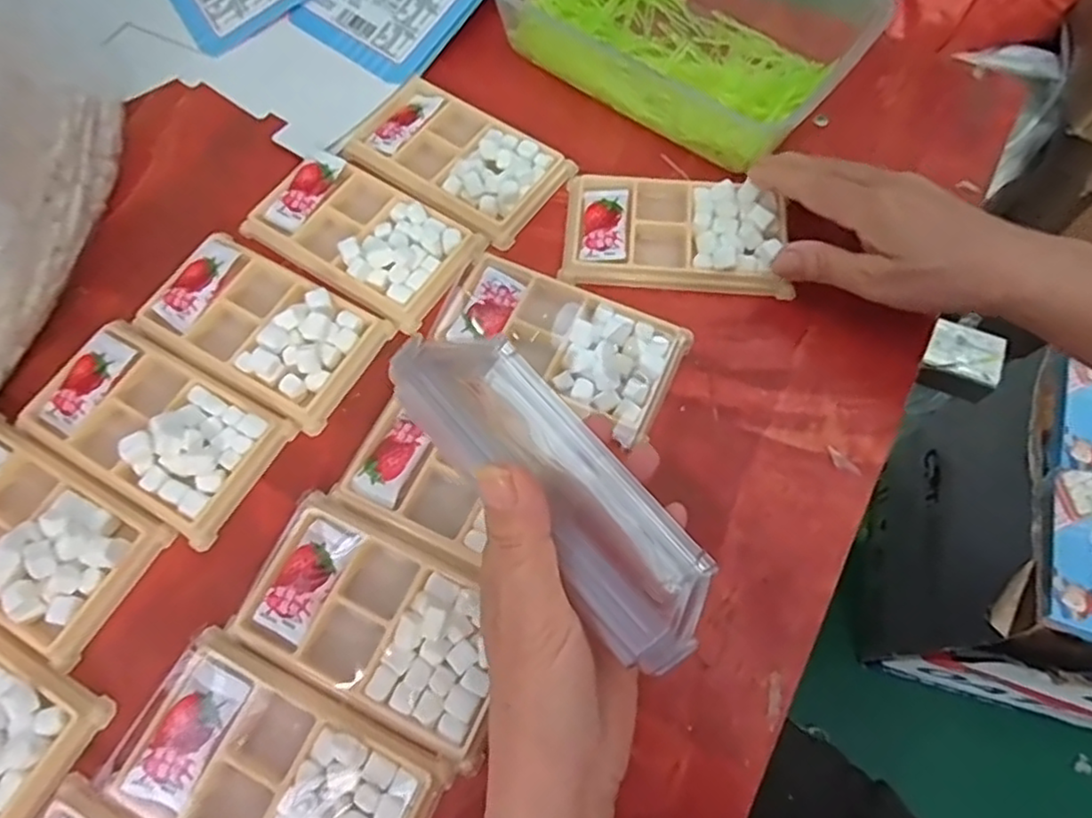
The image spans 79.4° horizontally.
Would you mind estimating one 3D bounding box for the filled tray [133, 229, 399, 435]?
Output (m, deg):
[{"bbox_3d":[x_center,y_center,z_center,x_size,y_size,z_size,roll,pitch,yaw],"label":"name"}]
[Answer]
[{"bbox_3d":[-0.166,-0.051,0.384,0.132,0.021,0.079,29,70,11],"label":"filled tray"}]

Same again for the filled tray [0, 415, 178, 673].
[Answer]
[{"bbox_3d":[-0.268,0.061,0.333,0.126,0.019,0.077,29,70,11],"label":"filled tray"}]

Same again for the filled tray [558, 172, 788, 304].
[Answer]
[{"bbox_3d":[0.078,-0.108,0.399,0.131,0.023,0.074,6,67,2],"label":"filled tray"}]

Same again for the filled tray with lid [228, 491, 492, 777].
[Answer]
[{"bbox_3d":[-0.078,0.103,0.317,0.132,0.018,0.077,27,69,10],"label":"filled tray with lid"}]

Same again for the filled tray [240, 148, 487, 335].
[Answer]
[{"bbox_3d":[-0.111,-0.110,0.408,0.131,0.019,0.080,33,71,13],"label":"filled tray"}]

